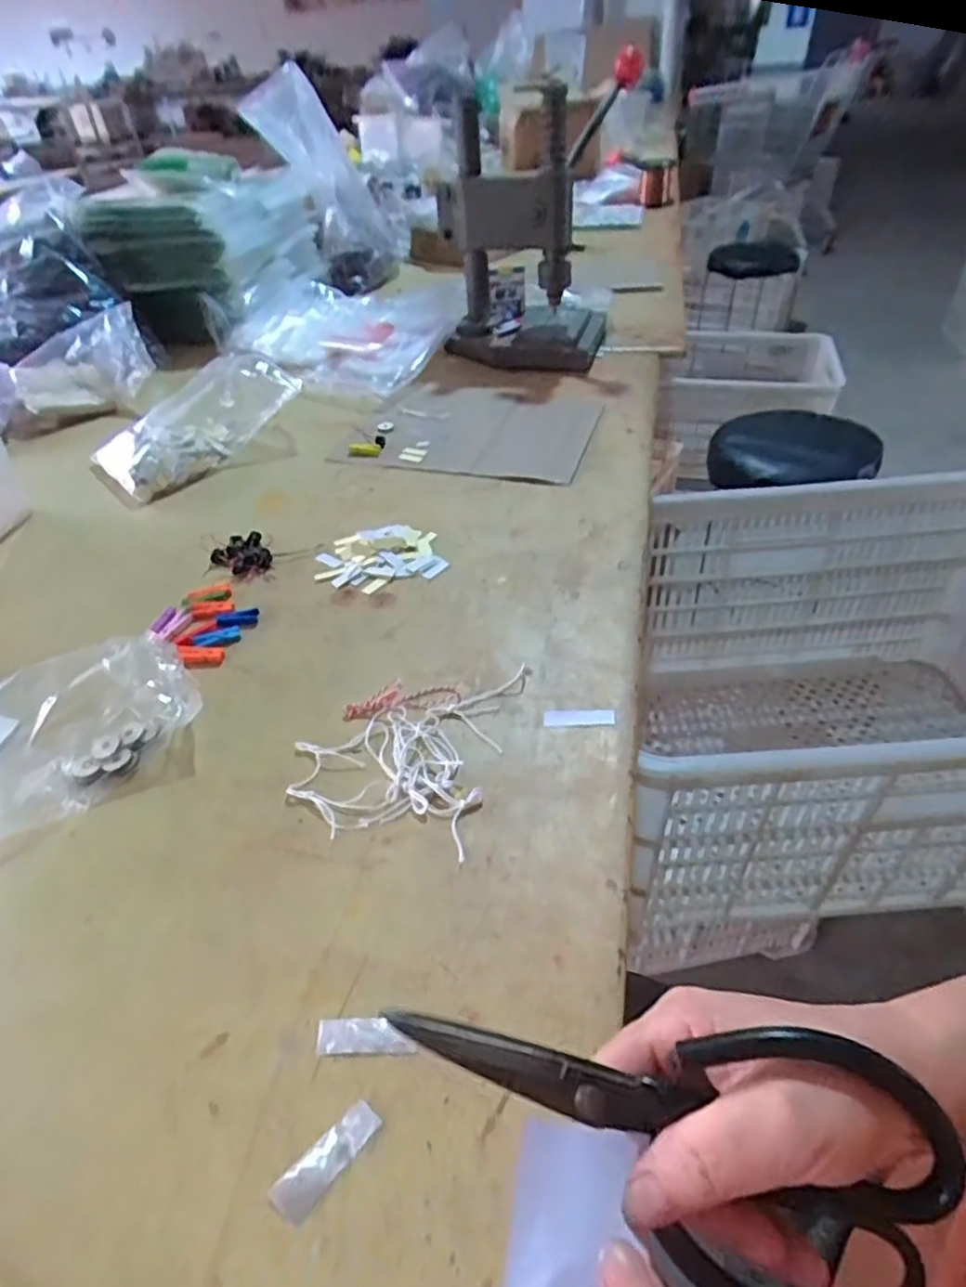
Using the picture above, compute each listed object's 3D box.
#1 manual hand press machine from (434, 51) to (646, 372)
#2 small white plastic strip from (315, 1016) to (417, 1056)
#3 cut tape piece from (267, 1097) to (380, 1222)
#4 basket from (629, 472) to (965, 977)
[{"bbox_3d":[0.060,-0.536,0.894,0.242,0.289,0.125,0,42,6],"label":"manual hand press machine"},{"bbox_3d":[-0.055,0.182,0.315,0.046,0.004,0.016,-1,42,5],"label":"small white plastic strip"},{"bbox_3d":[-0.065,0.213,0.282,0.017,0.004,0.047,29,53,33],"label":"cut tape piece"},{"bbox_3d":[0.439,0.057,0.802,0.582,0.328,0.424,-4,42,0],"label":"basket"}]

